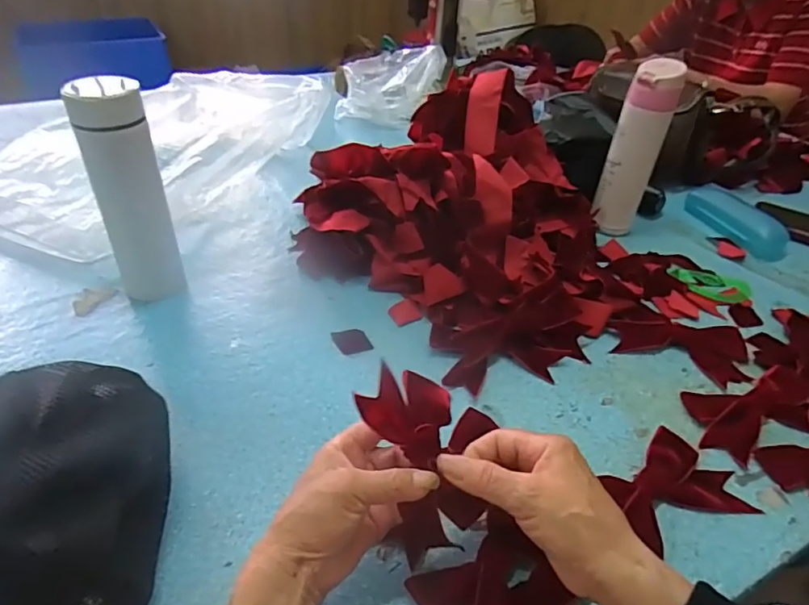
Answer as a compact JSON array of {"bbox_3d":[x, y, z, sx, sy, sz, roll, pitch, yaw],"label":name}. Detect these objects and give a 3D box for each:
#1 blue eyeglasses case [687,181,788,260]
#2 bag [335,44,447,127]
[{"bbox_3d":[0.472,-0.119,0.769,0.061,0.034,0.152,-15,43,-22],"label":"blue eyeglasses case"},{"bbox_3d":[-0.024,-0.426,1.043,0.195,0.110,0.181,9,39,6],"label":"bag"}]

